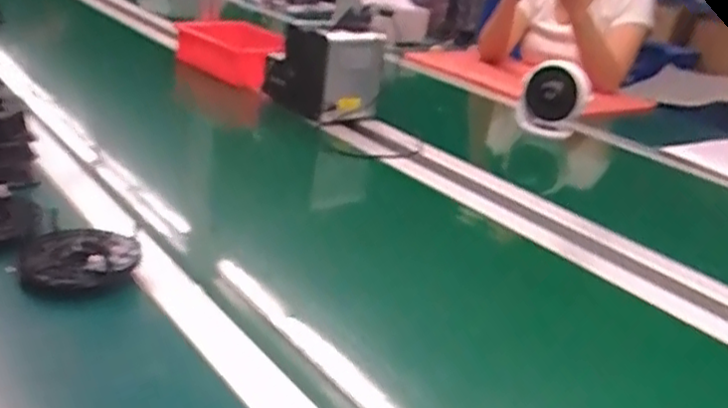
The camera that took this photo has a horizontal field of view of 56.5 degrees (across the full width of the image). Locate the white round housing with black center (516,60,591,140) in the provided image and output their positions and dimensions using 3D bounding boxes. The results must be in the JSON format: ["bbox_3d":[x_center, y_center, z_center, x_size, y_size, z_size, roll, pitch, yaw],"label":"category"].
[{"bbox_3d":[0.362,-0.196,1.297,0.119,0.143,0.059,13,25,9],"label":"white round housing with black center"}]

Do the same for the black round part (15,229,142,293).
[{"bbox_3d":[-0.242,0.043,0.580,0.090,0.025,0.090,8,24,-3],"label":"black round part"}]

